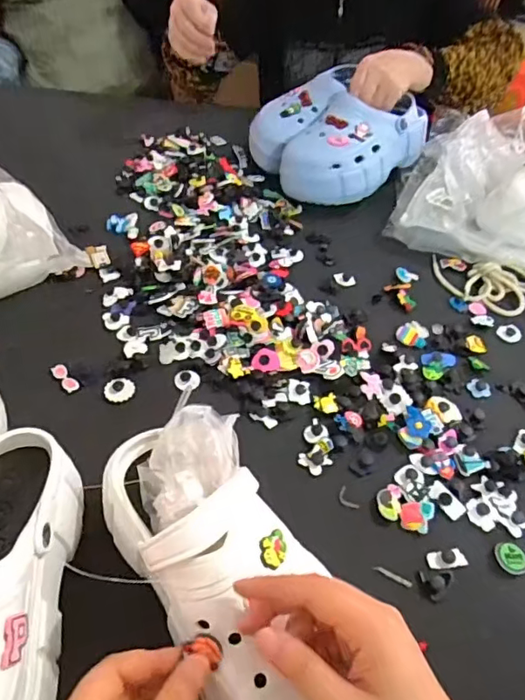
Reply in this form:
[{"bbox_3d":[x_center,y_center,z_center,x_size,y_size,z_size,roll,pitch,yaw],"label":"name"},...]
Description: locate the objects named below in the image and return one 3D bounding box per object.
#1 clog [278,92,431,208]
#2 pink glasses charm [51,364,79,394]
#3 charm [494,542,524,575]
[{"bbox_3d":[0.135,-0.298,0.777,0.121,0.093,0.218,37,54,24],"label":"clog"},{"bbox_3d":[-0.197,0.027,0.533,0.014,0.004,0.038,-31,58,-30],"label":"pink glasses charm"},{"bbox_3d":[0.204,0.170,0.436,0.027,0.005,0.025,2,46,-2],"label":"charm"}]

